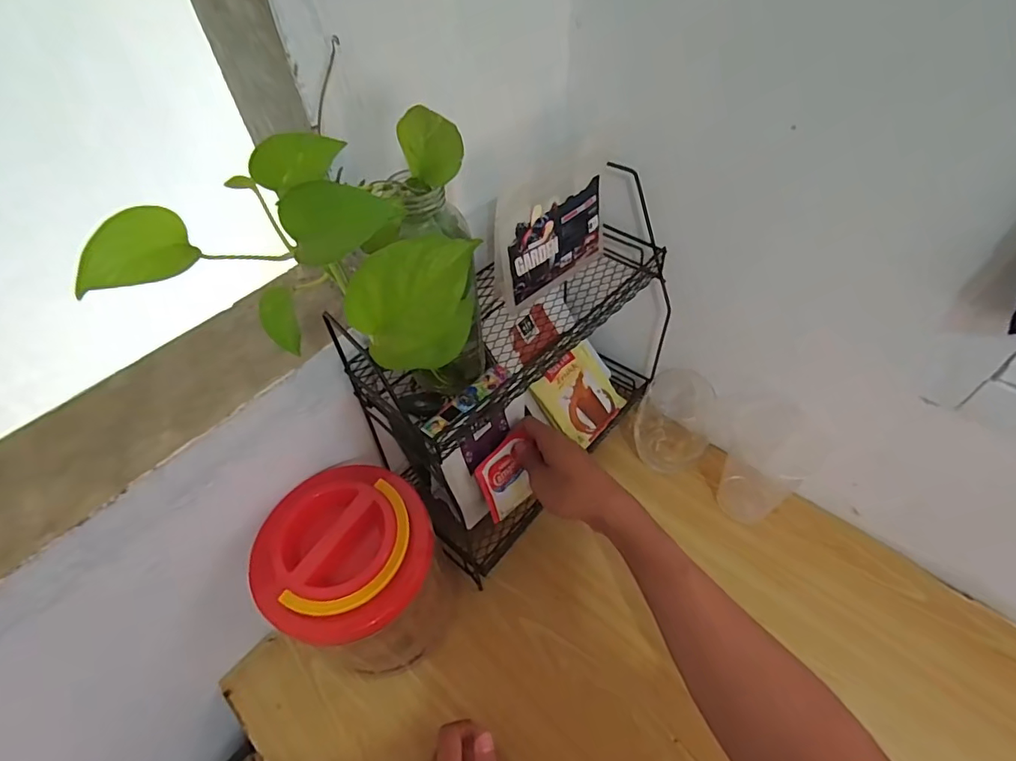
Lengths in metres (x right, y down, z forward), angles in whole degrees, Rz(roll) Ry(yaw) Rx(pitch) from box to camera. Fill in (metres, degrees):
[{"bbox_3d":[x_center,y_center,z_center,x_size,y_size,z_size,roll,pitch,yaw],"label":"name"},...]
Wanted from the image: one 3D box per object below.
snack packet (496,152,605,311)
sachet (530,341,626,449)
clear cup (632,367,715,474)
[{"bbox_3d":[0.043,-0.138,0.470,0.130,0.116,0.015,-36,56,-24],"label":"snack packet"},{"bbox_3d":[0.087,0.018,0.607,0.096,0.016,0.094,-39,98,-23],"label":"sachet"},{"bbox_3d":[0.191,0.043,0.585,0.085,0.113,0.073,23,55,21],"label":"clear cup"}]

